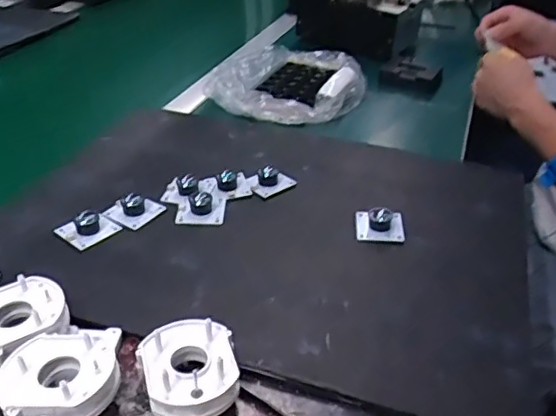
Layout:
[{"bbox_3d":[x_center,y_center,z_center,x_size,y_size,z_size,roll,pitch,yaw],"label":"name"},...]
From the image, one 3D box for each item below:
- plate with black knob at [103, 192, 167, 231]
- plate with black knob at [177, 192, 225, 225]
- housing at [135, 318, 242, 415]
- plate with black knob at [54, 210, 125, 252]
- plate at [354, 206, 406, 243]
[{"bbox_3d":[-0.136,-0.001,0.545,0.039,0.018,0.044,20,38,25],"label":"plate with black knob"},{"bbox_3d":[-0.073,-0.005,0.552,0.044,0.016,0.049,2,34,0],"label":"plate with black knob"},{"bbox_3d":[-0.058,0.107,0.379,0.061,0.031,0.064,-6,35,-12],"label":"housing"},{"bbox_3d":[-0.170,0.014,0.517,0.039,0.018,0.044,26,41,32],"label":"plate with black knob"},{"bbox_3d":[0.095,0.013,0.535,0.043,0.023,0.039,4,34,3],"label":"plate"}]

